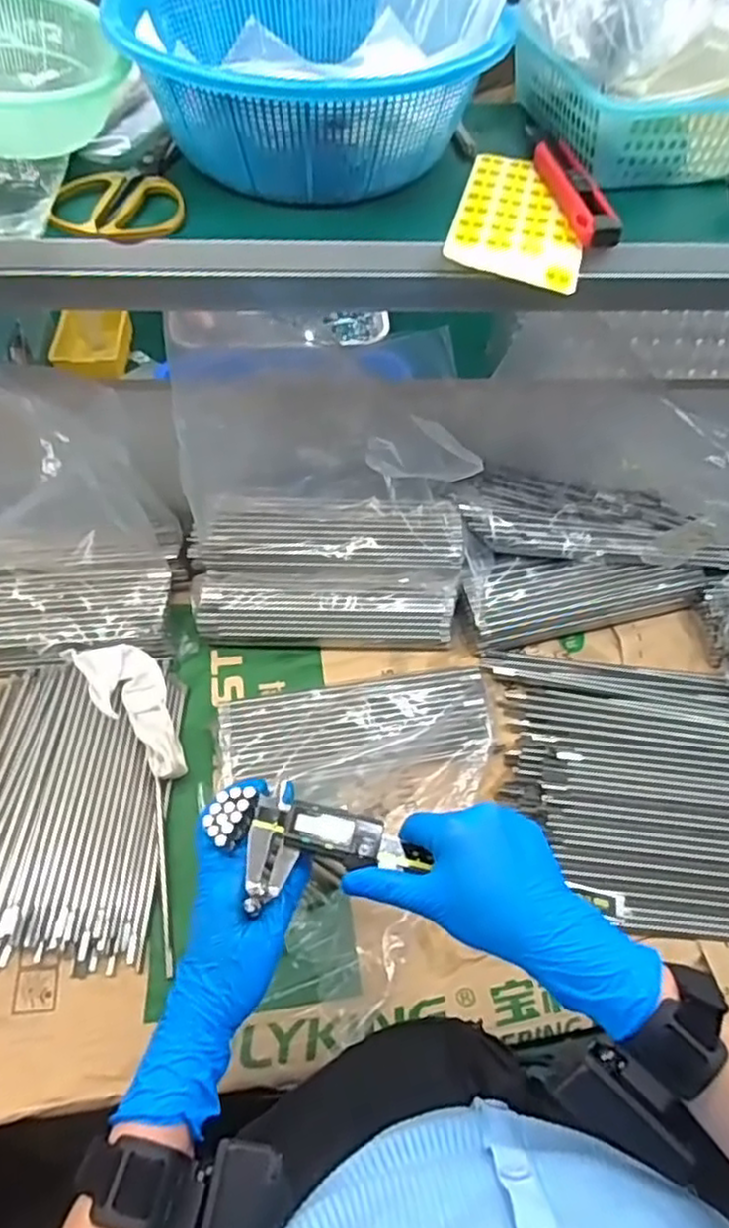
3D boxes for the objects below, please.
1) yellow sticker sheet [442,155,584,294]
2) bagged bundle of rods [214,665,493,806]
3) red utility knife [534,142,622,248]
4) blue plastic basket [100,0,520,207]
[{"bbox_3d":[0.115,-0.292,0.514,0.090,0.011,0.163,12,55,6],"label":"yellow sticker sheet"},{"bbox_3d":[-0.004,0.122,0.717,0.283,0.058,0.124,-5,55,-6],"label":"bagged bundle of rods"},{"bbox_3d":[0.155,-0.309,0.514,0.030,0.017,0.131,-5,55,-6],"label":"red utility knife"},{"bbox_3d":[-0.039,-0.403,0.523,0.261,0.097,0.230,-10,56,-9],"label":"blue plastic basket"}]

